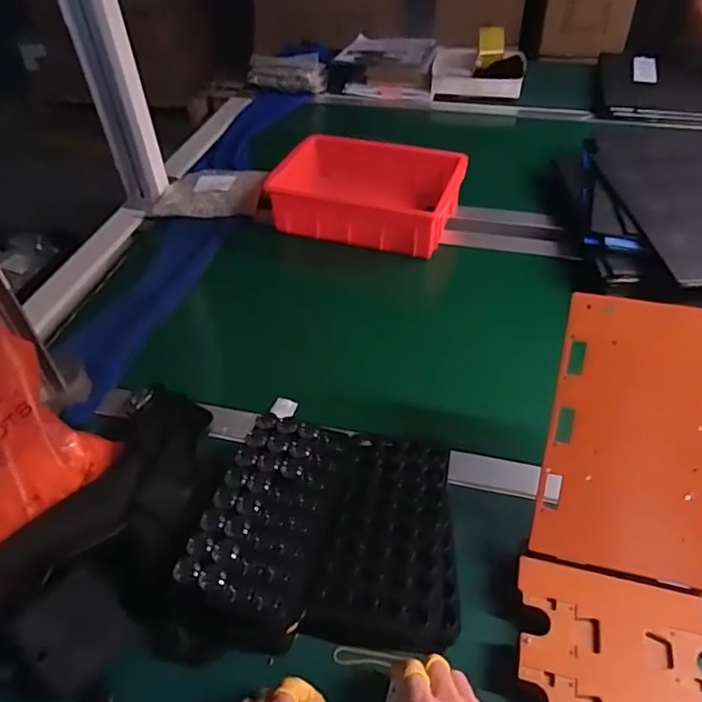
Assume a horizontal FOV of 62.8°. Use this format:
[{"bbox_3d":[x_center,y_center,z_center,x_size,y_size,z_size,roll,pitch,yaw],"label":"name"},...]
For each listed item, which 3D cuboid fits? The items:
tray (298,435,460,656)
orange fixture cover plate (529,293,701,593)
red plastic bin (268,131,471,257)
[{"bbox_3d":[0.037,0.175,0.557,0.127,0.025,0.209,3,45,6],"label":"tray"},{"bbox_3d":[0.259,0.079,0.505,0.161,0.235,0.009,10,4,14],"label":"orange fixture cover plate"},{"bbox_3d":[0.030,-0.276,0.991,0.302,0.080,0.219,14,48,17],"label":"red plastic bin"}]

